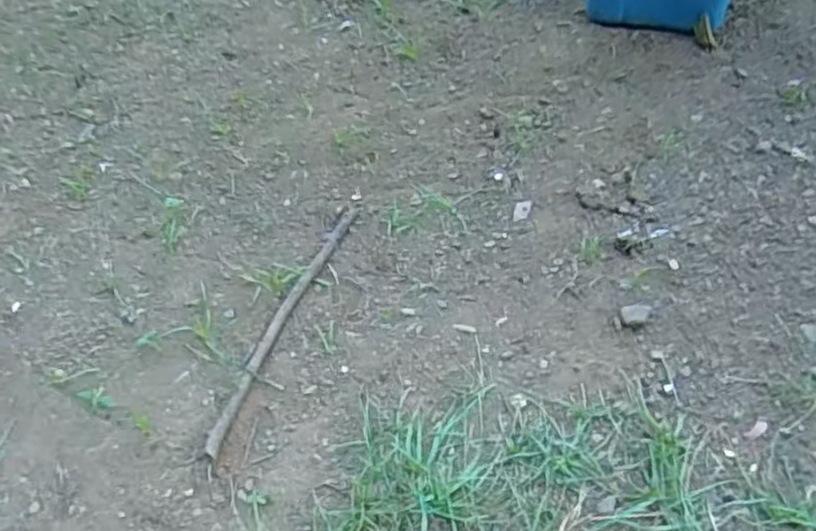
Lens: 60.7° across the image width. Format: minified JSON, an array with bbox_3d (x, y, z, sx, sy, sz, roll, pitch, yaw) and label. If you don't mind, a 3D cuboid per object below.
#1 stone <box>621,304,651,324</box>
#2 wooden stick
[{"bbox_3d":[0.215,0.046,0.657,0.027,0.007,0.020,-3,51,-1],"label":"stone"},{"bbox_3d":[-0.119,0.048,0.675,0.023,0.013,0.300,16,53,13],"label":"wooden stick"}]

